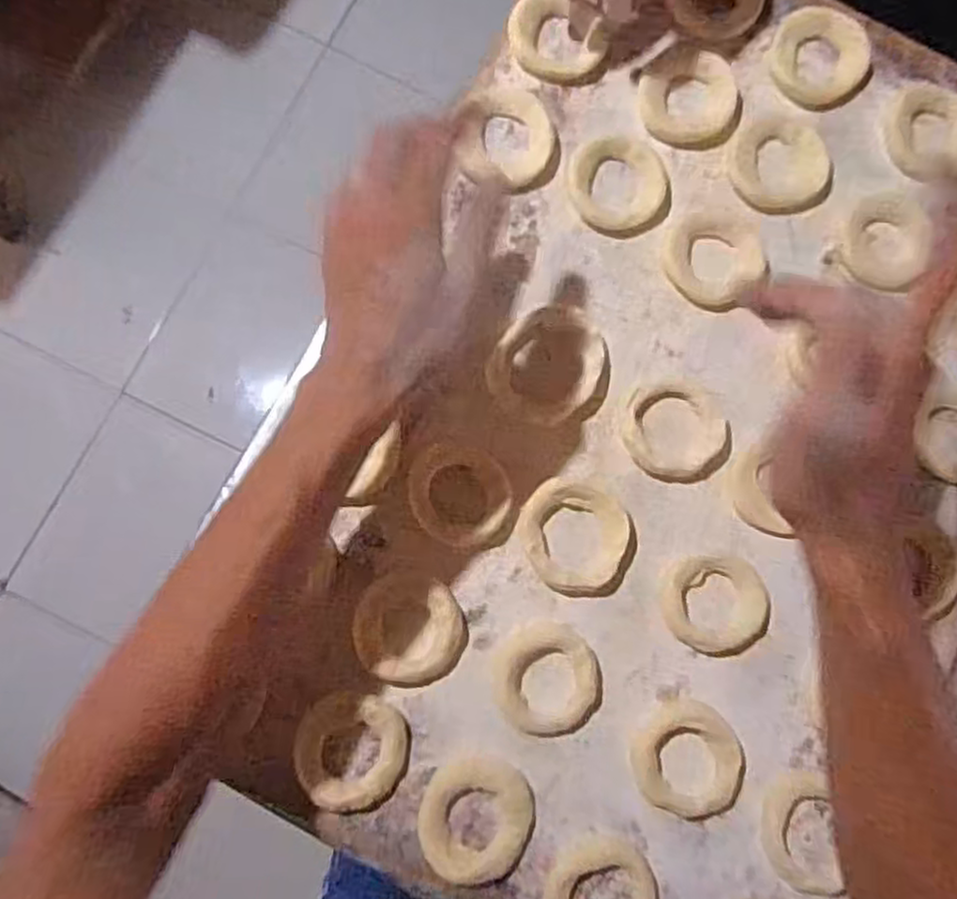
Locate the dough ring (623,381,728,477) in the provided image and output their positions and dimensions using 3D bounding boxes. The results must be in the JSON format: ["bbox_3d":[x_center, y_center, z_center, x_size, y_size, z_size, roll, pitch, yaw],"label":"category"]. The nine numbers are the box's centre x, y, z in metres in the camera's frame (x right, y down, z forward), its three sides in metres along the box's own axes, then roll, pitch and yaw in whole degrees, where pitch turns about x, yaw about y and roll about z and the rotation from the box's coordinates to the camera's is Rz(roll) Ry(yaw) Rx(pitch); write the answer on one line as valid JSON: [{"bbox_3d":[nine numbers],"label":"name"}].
[{"bbox_3d":[0.120,-0.013,0.441,0.058,0.012,0.058,0,82,-3],"label":"dough ring"}]

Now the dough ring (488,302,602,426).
[{"bbox_3d":[0.042,-0.053,0.442,0.065,0.008,0.074,24,81,0],"label":"dough ring"}]

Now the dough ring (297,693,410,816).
[{"bbox_3d":[-0.070,0.168,0.405,0.060,0.014,0.060,0,82,-3],"label":"dough ring"}]

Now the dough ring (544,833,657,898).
[{"bbox_3d":[0.068,0.248,0.401,0.060,0.007,0.061,0,82,-3],"label":"dough ring"}]

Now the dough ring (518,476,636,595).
[{"bbox_3d":[0.058,0.052,0.430,0.071,0.011,0.061,34,82,2],"label":"dough ring"}]

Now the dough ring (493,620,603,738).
[{"bbox_3d":[0.040,0.133,0.419,0.060,0.011,0.064,0,82,-3],"label":"dough ring"}]

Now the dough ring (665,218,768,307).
[{"bbox_3d":[0.149,-0.120,0.459,0.053,0.007,0.056,0,82,-3],"label":"dough ring"}]

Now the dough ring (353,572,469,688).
[{"bbox_3d":[-0.039,0.104,0.417,0.063,0.010,0.061,0,82,-3],"label":"dough ring"}]

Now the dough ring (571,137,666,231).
[{"bbox_3d":[0.089,-0.168,0.457,0.057,0.010,0.056,0,82,-3],"label":"dough ring"}]

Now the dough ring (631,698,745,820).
[{"bbox_3d":[0.122,0.179,0.413,0.061,0.017,0.061,0,82,-3],"label":"dough ring"}]

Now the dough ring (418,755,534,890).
[{"bbox_3d":[-0.001,0.206,0.405,0.061,0.012,0.066,0,82,-3],"label":"dough ring"}]

